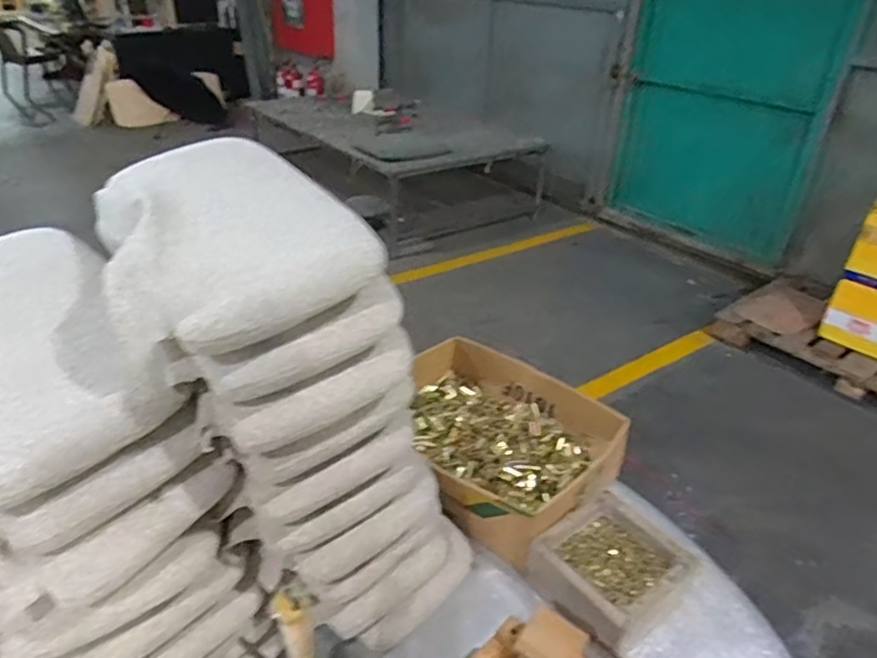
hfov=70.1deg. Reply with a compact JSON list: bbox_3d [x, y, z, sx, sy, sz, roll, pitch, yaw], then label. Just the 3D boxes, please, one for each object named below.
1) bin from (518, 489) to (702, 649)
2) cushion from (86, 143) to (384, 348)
[{"bbox_3d":[0.238,0.329,0.857,0.178,0.063,0.170,-21,38,-34],"label":"bin"},{"bbox_3d":[-0.225,-0.109,0.650,0.230,0.056,0.422,-13,34,-25],"label":"cushion"}]

